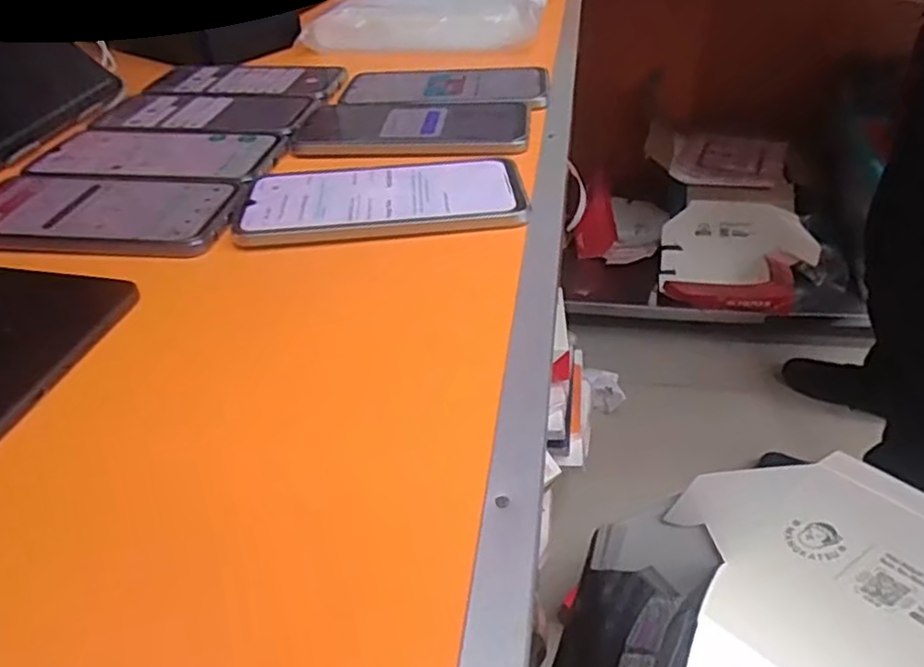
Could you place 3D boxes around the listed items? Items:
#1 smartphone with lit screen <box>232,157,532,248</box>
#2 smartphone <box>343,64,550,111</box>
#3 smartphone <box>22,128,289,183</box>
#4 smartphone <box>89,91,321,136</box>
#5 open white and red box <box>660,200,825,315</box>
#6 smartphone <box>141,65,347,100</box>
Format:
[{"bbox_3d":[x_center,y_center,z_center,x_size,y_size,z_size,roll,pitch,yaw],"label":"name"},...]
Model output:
[{"bbox_3d":[-0.048,-0.082,0.409,0.168,0.008,0.083,-6,38,-4],"label":"smartphone with lit screen"},{"bbox_3d":[-0.014,-0.209,0.562,0.171,0.004,0.090,2,38,6],"label":"smartphone"},{"bbox_3d":[-0.214,-0.130,0.476,0.170,0.004,0.086,3,38,8],"label":"smartphone"},{"bbox_3d":[-0.203,-0.179,0.542,0.169,0.004,0.091,2,38,7],"label":"smartphone"},{"bbox_3d":[0.634,-0.171,1.564,0.315,0.195,0.192,4,38,9],"label":"open white and red box"},{"bbox_3d":[-0.193,-0.229,0.603,0.173,0.004,0.076,2,38,7],"label":"smartphone"}]

